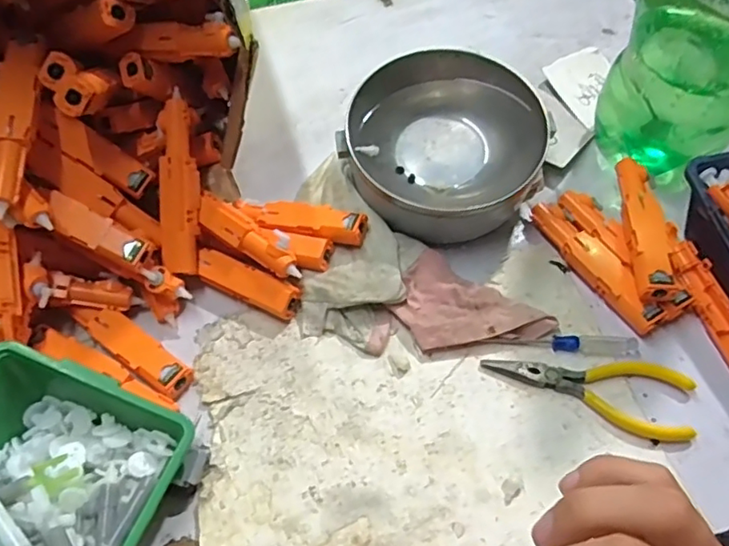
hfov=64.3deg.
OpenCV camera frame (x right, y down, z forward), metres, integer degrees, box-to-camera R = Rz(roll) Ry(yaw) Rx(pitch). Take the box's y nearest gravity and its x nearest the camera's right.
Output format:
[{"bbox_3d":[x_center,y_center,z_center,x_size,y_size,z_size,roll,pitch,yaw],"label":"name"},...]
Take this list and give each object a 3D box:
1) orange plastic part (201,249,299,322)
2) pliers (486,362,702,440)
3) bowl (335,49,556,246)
[{"bbox_3d":[-0.086,0.010,0.419,0.079,0.023,0.025,20,60,18],"label":"orange plastic part"},{"bbox_3d":[0.143,0.075,0.375,0.128,0.008,0.046,8,57,11],"label":"pliers"},{"bbox_3d":[0.060,-0.097,0.450,0.142,0.083,0.130,-3,56,4],"label":"bowl"}]

